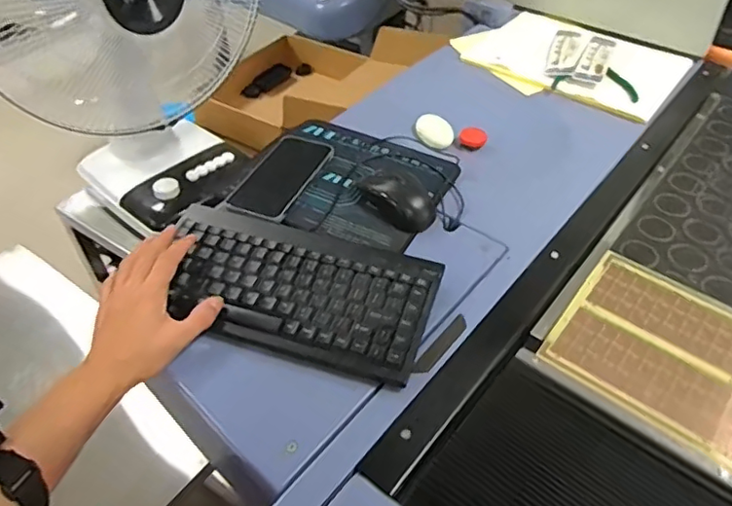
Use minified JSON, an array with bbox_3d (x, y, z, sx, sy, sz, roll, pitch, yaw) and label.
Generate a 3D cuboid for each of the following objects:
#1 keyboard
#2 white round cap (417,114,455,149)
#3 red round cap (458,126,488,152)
[{"bbox_3d":[-0.073,0.032,0.584,0.278,0.020,0.149,13,47,12],"label":"keyboard"},{"bbox_3d":[0.102,-0.180,0.856,0.056,0.016,0.065,6,46,5],"label":"white round cap"},{"bbox_3d":[0.156,-0.168,0.843,0.039,0.010,0.045,10,47,9],"label":"red round cap"}]

